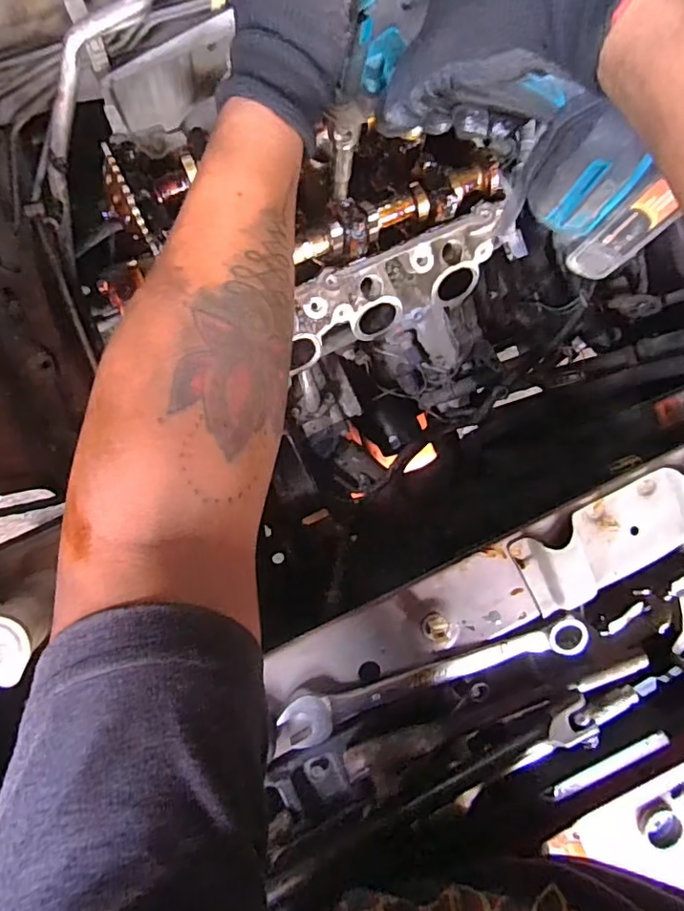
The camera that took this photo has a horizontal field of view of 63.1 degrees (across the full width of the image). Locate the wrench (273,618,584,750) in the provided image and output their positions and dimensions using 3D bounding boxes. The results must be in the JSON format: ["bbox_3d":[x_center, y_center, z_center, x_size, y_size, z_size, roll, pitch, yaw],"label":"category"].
[{"bbox_3d":[0.071,0.158,0.393,0.230,0.018,0.034,-12,95,-6],"label":"wrench"}]

